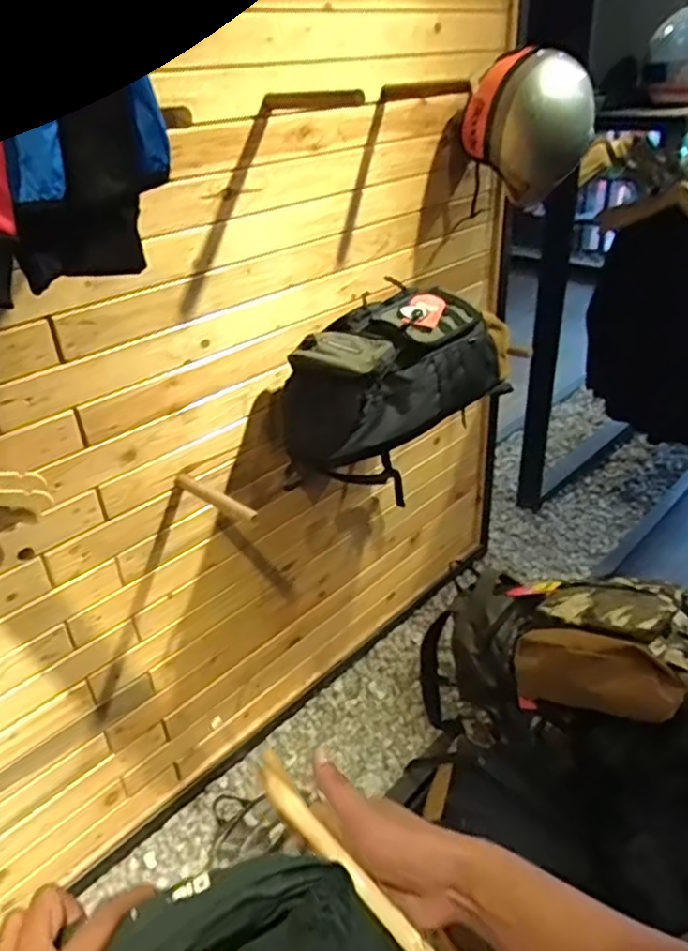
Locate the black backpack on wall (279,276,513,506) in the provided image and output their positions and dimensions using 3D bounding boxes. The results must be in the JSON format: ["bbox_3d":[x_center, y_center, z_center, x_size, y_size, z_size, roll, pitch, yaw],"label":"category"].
[{"bbox_3d":[0.074,-0.178,1.298,0.330,0.267,0.422,18,37,30],"label":"black backpack on wall"}]

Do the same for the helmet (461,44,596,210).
[{"bbox_3d":[0.389,-0.734,1.434,0.263,0.284,0.212,5,32,14],"label":"helmet"}]

